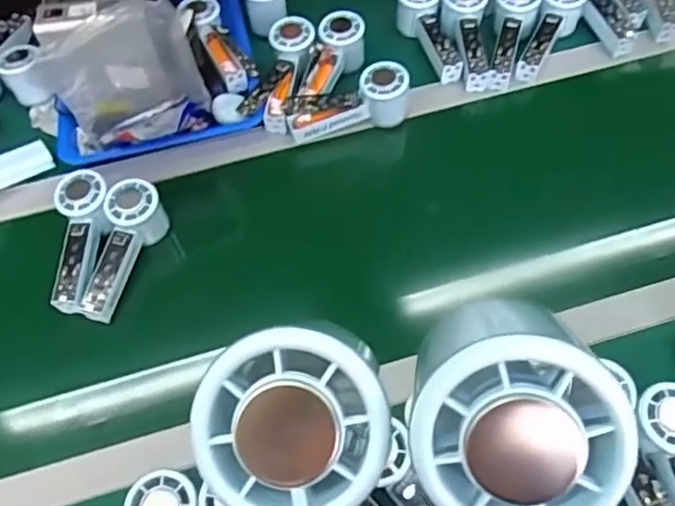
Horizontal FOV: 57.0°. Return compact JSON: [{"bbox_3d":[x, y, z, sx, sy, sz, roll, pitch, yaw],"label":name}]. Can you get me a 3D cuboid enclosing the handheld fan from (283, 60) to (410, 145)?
[{"bbox_3d":[0.011,-0.183,0.750,0.153,0.053,0.054,-13,59,-5],"label":"handheld fan"}]

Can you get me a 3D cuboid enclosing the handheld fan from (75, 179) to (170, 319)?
[{"bbox_3d":[-0.230,-0.004,0.658,0.054,0.048,0.149,8,60,7],"label":"handheld fan"}]

